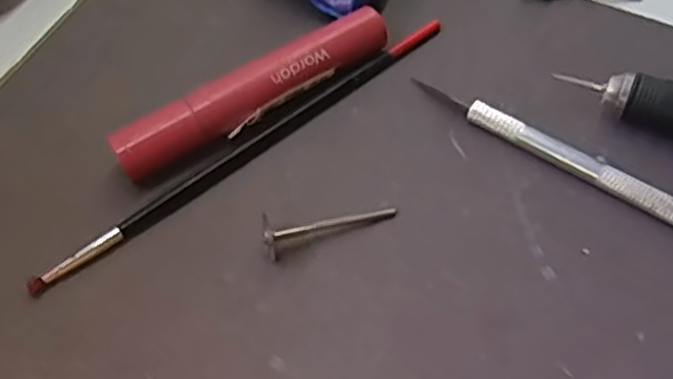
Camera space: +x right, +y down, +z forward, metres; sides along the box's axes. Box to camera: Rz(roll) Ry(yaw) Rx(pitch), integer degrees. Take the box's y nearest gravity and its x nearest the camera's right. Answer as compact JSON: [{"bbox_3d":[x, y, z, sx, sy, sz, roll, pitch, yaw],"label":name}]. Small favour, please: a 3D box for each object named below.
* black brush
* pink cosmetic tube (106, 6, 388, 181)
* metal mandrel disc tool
[{"bbox_3d":[-0.029,-0.016,0.240,0.170,0.006,0.007,-35,63,-16],"label":"black brush"},{"bbox_3d":[-0.028,-0.034,0.243,0.105,0.020,0.015,-31,62,-14],"label":"pink cosmetic tube"},{"bbox_3d":[-0.002,0.009,0.220,0.044,0.013,0.009,-19,59,-10],"label":"metal mandrel disc tool"}]

